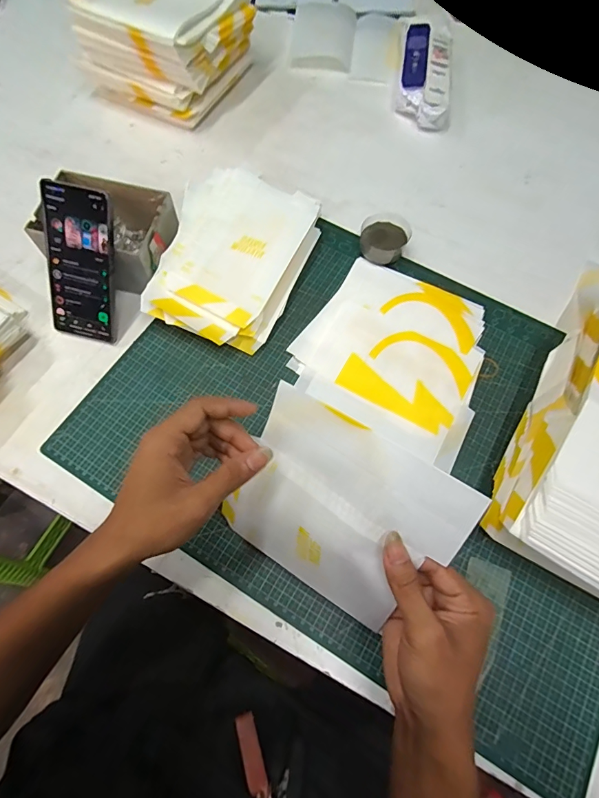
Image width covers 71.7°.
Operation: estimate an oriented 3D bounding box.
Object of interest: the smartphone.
[{"bbox_3d":[-0.239,-0.142,0.453,0.070,0.162,0.010,12,27,3],"label":"smartphone"}]

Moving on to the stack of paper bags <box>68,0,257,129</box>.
[{"bbox_3d":[-0.191,-0.541,0.619,0.198,0.122,0.207,26,69,8],"label":"stack of paper bags"}]

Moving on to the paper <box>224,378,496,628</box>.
[{"bbox_3d":[0.025,0.095,0.334,0.170,0.018,0.166,34,114,22],"label":"paper"}]

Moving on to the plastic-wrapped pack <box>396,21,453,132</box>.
[{"bbox_3d":[0.200,-0.513,0.661,0.085,0.040,0.205,11,68,2],"label":"plastic-wrapped pack"}]

